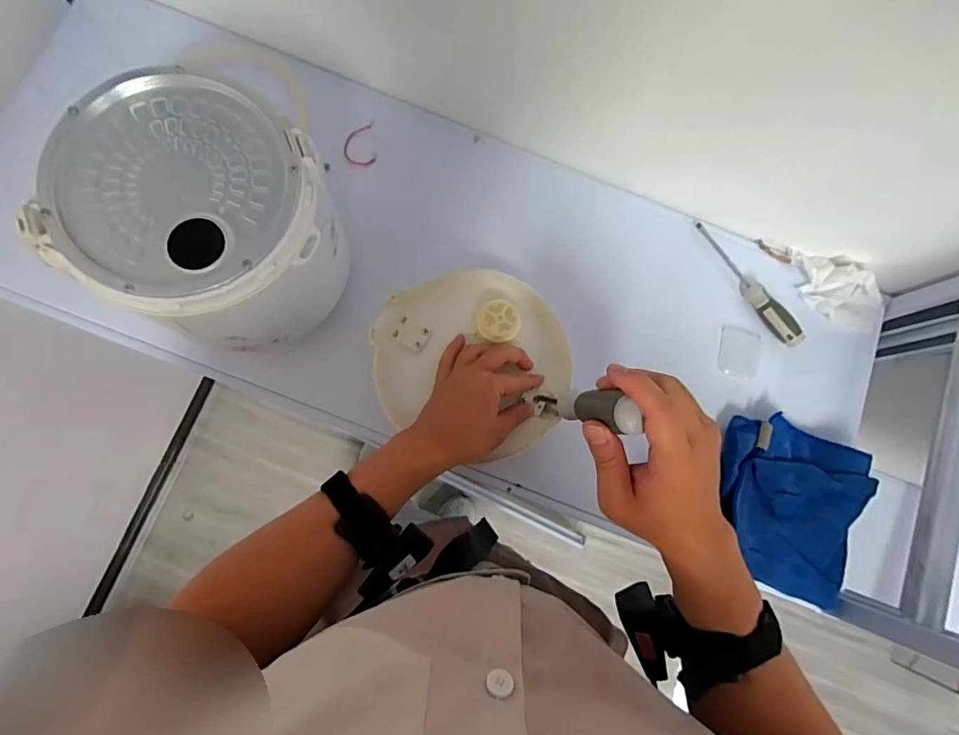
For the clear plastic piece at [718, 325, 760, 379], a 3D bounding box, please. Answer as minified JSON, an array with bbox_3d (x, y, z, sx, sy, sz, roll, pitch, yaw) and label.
[{"bbox_3d":[0.318,-0.017,0.595,0.048,0.004,0.058,10,88,4],"label":"clear plastic piece"}]

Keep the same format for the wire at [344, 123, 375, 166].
[{"bbox_3d":[-0.147,-0.271,0.590,0.037,0.004,0.053,-7,82,-6],"label":"wire"}]

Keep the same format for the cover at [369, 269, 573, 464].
[{"bbox_3d":[-0.005,-0.006,0.512,0.206,0.050,0.202,-21,84,-8],"label":"cover"}]

